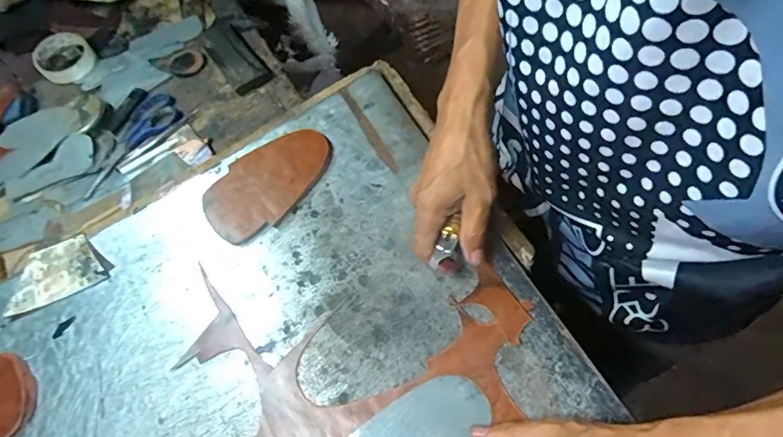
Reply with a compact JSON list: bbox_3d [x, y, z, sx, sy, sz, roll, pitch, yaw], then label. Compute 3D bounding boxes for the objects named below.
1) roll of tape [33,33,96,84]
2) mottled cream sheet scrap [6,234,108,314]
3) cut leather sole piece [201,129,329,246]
[{"bbox_3d":[-0.530,-0.261,0.773,0.083,0.036,0.086,-1,64,3],"label":"roll of tape"},{"bbox_3d":[-0.387,0.061,0.547,0.115,0.005,0.071,-22,65,0],"label":"mottled cream sheet scrap"},{"bbox_3d":[-0.141,-0.044,0.538,0.098,0.009,0.153,35,77,25],"label":"cut leather sole piece"}]

